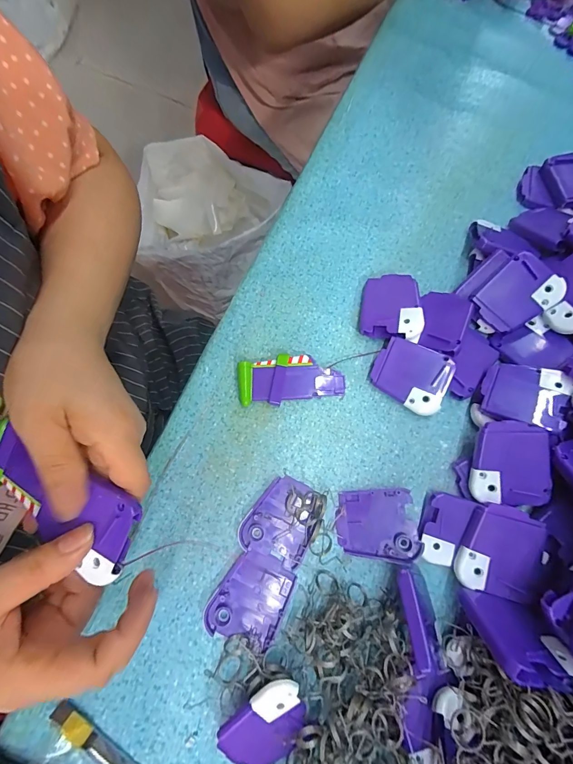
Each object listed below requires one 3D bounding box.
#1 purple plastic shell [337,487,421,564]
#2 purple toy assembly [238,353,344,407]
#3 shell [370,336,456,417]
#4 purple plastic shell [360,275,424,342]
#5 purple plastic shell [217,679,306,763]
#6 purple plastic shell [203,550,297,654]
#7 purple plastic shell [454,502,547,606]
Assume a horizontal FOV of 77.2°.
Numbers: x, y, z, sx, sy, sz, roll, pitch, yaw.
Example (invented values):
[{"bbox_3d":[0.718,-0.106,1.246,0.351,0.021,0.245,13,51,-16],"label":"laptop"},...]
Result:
[{"bbox_3d":[0.070,0.111,0.278,0.059,0.009,0.050,-1,74,2],"label":"purple plastic shell"},{"bbox_3d":[0.004,-0.003,0.309,0.088,0.014,0.039,-7,74,0],"label":"purple toy assembly"},{"bbox_3d":[0.105,-0.006,0.303,0.061,0.015,0.050,28,98,12],"label":"shell"},{"bbox_3d":[0.093,-0.067,0.323,0.051,0.017,0.065,0,64,15],"label":"purple plastic shell"},{"bbox_3d":[-0.012,0.222,0.229,0.061,0.017,0.051,-35,104,0],"label":"purple plastic shell"},{"bbox_3d":[-0.026,0.160,0.266,0.051,0.007,0.059,24,76,8],"label":"purple plastic shell"},{"bbox_3d":[0.152,0.121,0.259,0.052,0.018,0.059,13,75,6],"label":"purple plastic shell"}]

